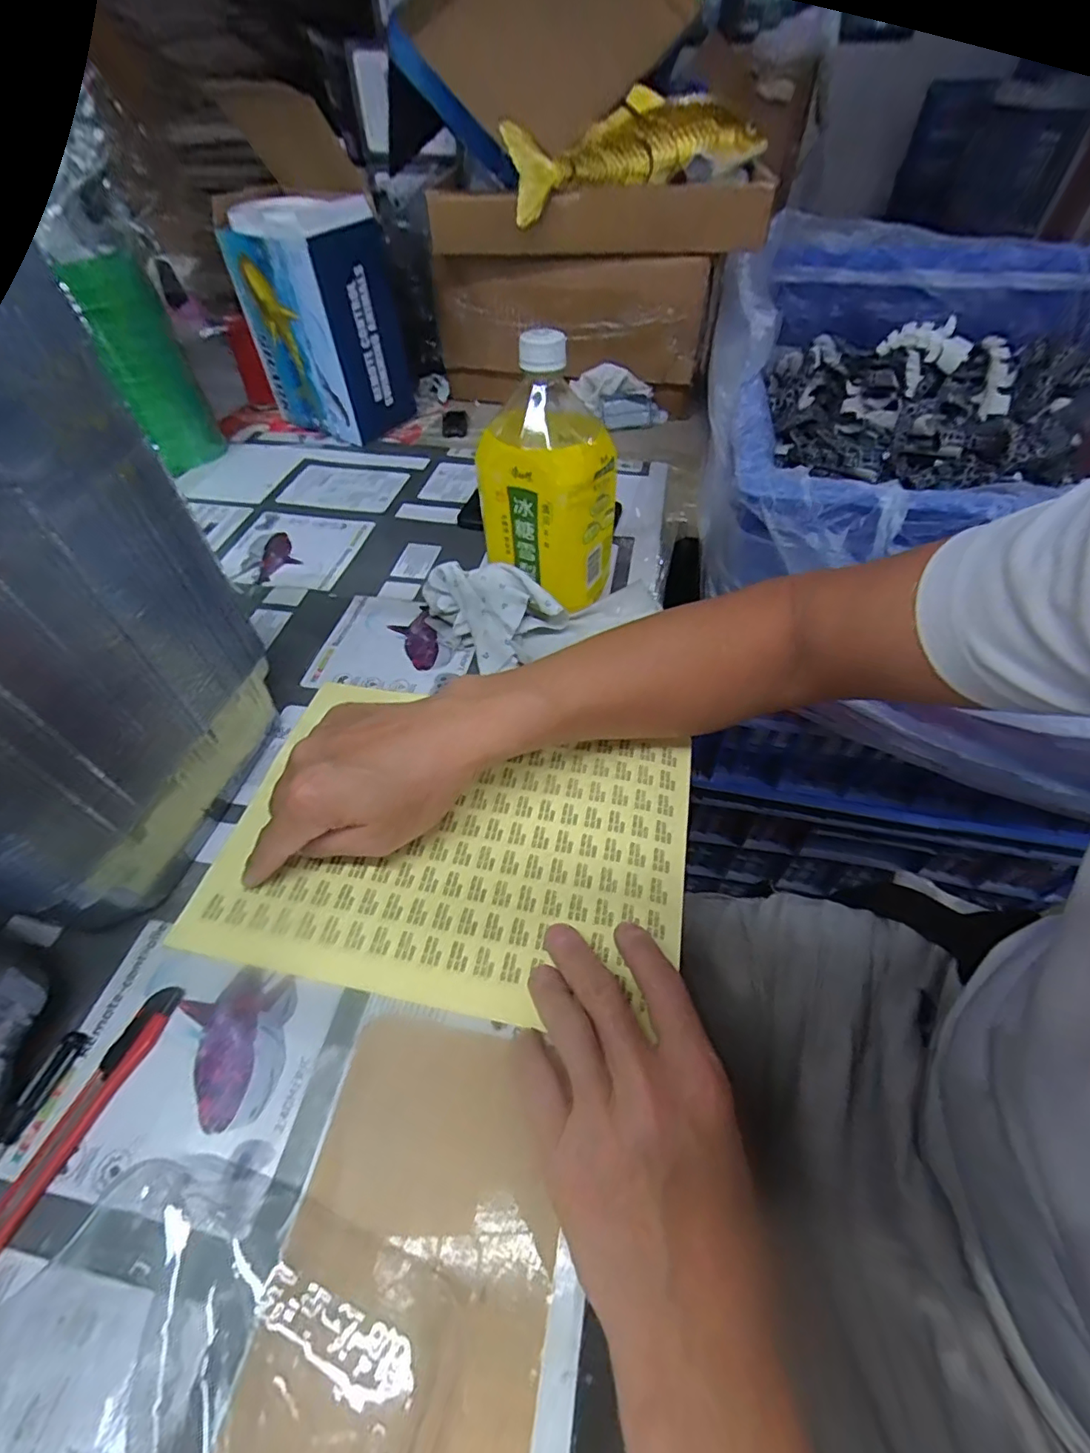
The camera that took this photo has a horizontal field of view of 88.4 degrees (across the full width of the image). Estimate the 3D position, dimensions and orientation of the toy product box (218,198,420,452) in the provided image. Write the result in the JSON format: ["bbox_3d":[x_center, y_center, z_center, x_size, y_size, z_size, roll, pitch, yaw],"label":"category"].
[{"bbox_3d":[-0.266,-0.488,0.685,0.161,0.216,0.123,24,54,19],"label":"toy product box"}]

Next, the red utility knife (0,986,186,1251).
[{"bbox_3d":[-0.221,0.185,0.263,0.016,0.006,0.125,17,52,14],"label":"red utility knife"}]

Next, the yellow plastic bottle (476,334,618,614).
[{"bbox_3d":[0.004,-0.184,0.442,0.104,0.195,0.093,3,50,4],"label":"yellow plastic bottle"}]

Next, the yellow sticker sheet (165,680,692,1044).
[{"bbox_3d":[-0.055,0.068,0.357,0.281,0.007,0.195,9,52,8],"label":"yellow sticker sheet"}]

